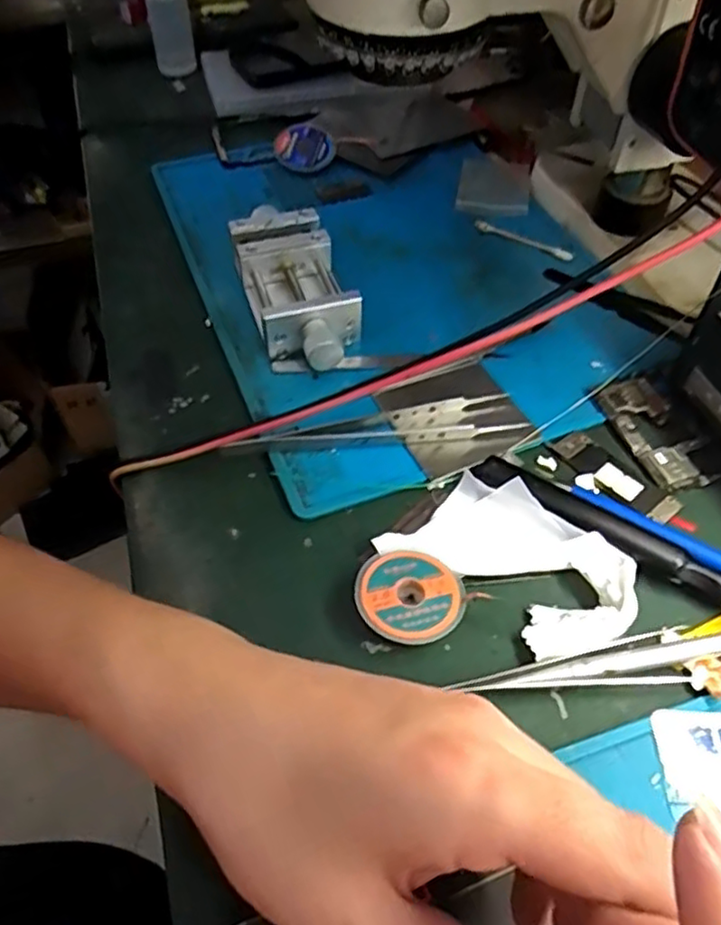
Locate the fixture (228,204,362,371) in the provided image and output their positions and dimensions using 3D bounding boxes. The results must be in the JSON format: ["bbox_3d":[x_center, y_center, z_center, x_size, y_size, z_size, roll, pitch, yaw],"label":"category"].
[{"bbox_3d":[-0.038,-0.103,0.399,0.057,0.033,0.120,-13,52,-10],"label":"fixture"}]

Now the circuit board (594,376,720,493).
[{"bbox_3d":[0.152,-0.016,0.348,0.033,0.006,0.069,-16,53,-12],"label":"circuit board"}]

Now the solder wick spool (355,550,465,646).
[{"bbox_3d":[0.020,0.058,0.288,0.043,0.011,0.042,0,51,0],"label":"solder wick spool"}]

